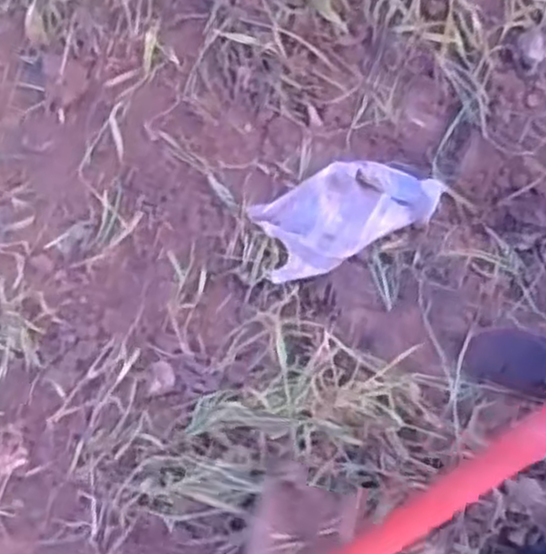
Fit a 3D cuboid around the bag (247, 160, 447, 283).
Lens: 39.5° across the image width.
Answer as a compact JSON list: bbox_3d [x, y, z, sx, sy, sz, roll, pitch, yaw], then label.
[{"bbox_3d":[0.123,-0.114,1.292,0.302,0.027,0.151,-27,78,-5],"label":"bag"}]

